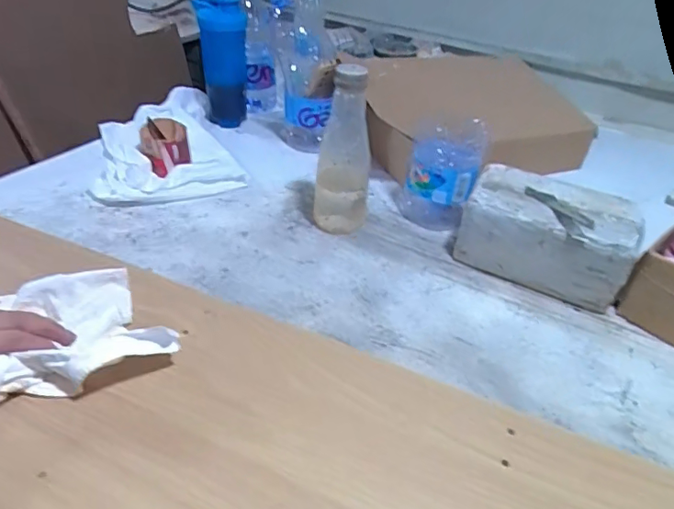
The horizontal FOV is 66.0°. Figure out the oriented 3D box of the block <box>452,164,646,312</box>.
[{"bbox_3d":[0.274,-0.026,0.690,0.214,0.112,0.120,19,39,18],"label":"block"}]

